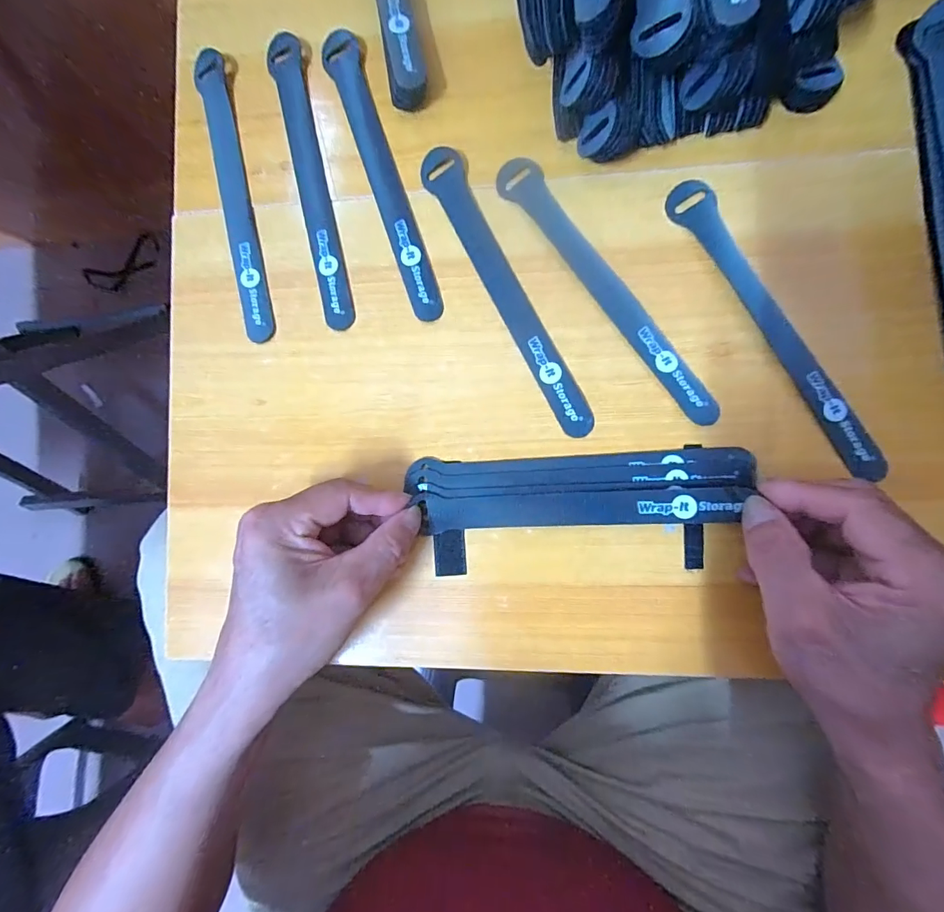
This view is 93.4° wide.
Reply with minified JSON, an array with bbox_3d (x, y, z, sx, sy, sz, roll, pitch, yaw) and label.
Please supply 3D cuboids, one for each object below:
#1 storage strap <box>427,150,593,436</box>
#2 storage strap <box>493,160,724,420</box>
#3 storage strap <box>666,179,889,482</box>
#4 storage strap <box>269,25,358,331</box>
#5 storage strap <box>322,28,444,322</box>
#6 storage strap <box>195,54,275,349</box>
[{"bbox_3d":[0.021,-0.102,0.275,0.025,0.004,0.199,-26,86,6],"label":"storage strap"},{"bbox_3d":[0.079,-0.101,0.267,0.024,0.005,0.198,-34,85,6],"label":"storage strap"},{"bbox_3d":[0.173,-0.074,0.255,0.024,0.005,0.197,-30,85,6],"label":"storage strap"},{"bbox_3d":[-0.105,-0.180,0.292,0.020,0.004,0.199,-13,87,7],"label":"storage strap"},{"bbox_3d":[-0.057,-0.182,0.286,0.021,0.004,0.198,-20,86,7],"label":"storage strap"},{"bbox_3d":[-0.159,-0.173,0.298,0.019,0.005,0.199,-12,87,7],"label":"storage strap"}]

